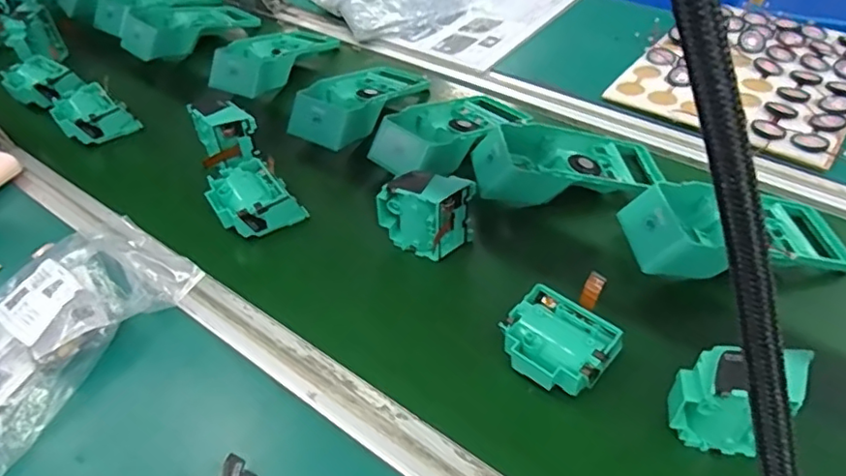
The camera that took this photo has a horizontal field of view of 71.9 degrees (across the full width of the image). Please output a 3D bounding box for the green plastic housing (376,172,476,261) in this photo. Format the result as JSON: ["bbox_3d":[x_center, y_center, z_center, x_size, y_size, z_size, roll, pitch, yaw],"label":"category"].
[{"bbox_3d":[0.002,-0.021,0.534,0.076,0.079,0.042,20,50,23],"label":"green plastic housing"}]

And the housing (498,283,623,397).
[{"bbox_3d":[0.102,0.085,0.445,0.078,0.046,0.070,32,56,31],"label":"housing"}]

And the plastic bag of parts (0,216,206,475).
[{"bbox_3d":[-0.307,0.061,0.481,0.152,0.052,0.217,21,51,23],"label":"plastic bag of parts"}]

